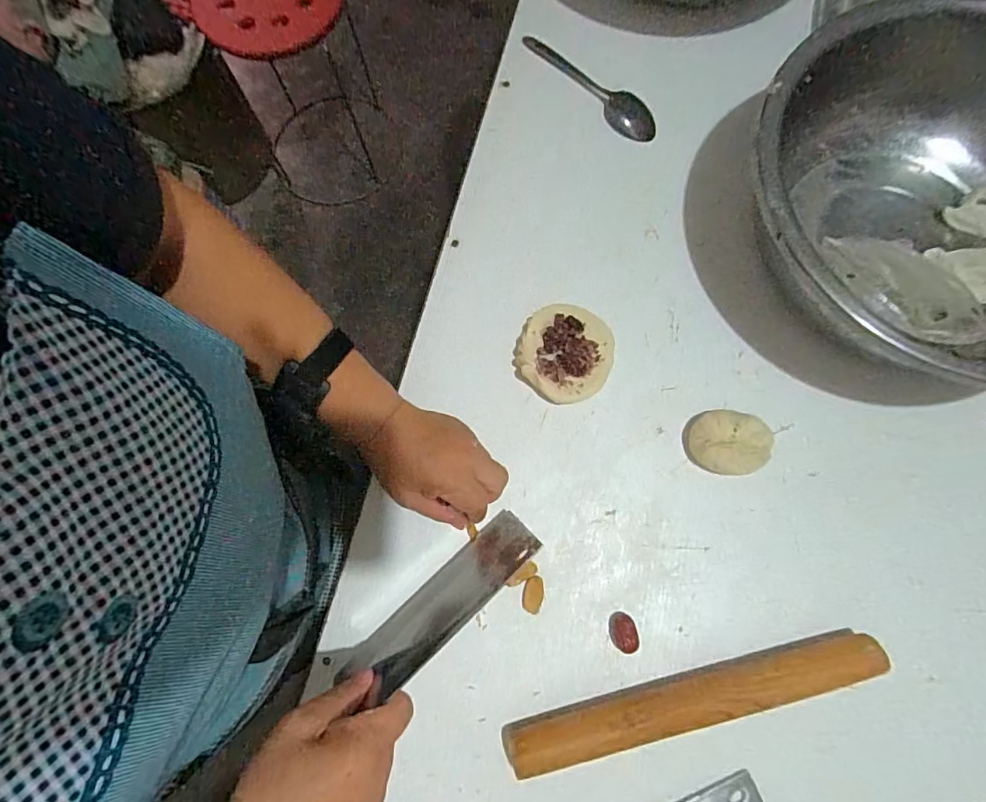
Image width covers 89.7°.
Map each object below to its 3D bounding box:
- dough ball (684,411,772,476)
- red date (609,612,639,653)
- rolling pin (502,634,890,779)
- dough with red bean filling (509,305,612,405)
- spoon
[{"bbox_3d":[0.201,0.035,0.428,0.065,0.038,0.055,2,76,1],"label":"dough ball"},{"bbox_3d":[0.106,0.187,0.400,0.020,0.019,0.026,-5,76,0],"label":"red date"},{"bbox_3d":[0.153,0.229,0.379,0.289,0.031,0.033,-14,76,-2],"label":"rolling pin"},{"bbox_3d":[0.066,-0.044,0.451,0.083,0.024,0.088,0,76,1],"label":"dough with red bean filling"},{"bbox_3d":[0.100,-0.332,0.529,0.173,0.015,0.040,37,80,9],"label":"spoon"}]

